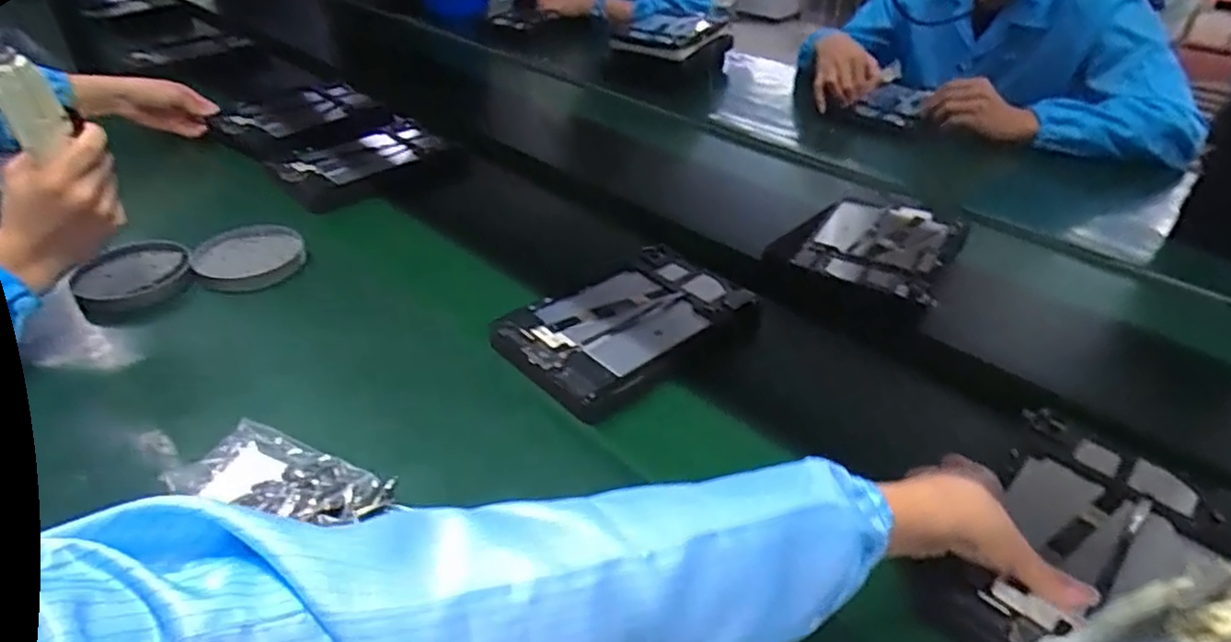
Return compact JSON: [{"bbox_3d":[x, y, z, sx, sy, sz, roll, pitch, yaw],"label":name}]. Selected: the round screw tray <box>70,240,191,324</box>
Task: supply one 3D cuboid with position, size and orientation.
[{"bbox_3d":[-0.529,-0.047,0.765,0.109,0.025,0.133,-25,44,-32],"label":"round screw tray"}]

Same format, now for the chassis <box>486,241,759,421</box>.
[{"bbox_3d":[0.013,0.000,0.712,0.250,0.028,0.159,-27,45,-33],"label":"chassis"}]

